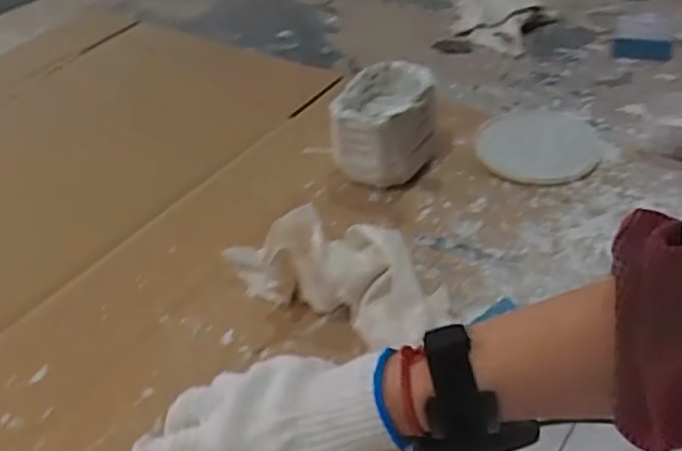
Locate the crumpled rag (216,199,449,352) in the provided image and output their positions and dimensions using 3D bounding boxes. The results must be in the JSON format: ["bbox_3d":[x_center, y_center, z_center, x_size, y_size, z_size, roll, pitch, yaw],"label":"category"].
[{"bbox_3d":[-0.002,0.037,0.515,0.193,0.069,0.082,20,45,30],"label":"crumpled rag"}]

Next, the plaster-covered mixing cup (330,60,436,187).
[{"bbox_3d":[0.047,-0.097,0.660,0.085,0.089,0.113,9,40,19],"label":"plaster-covered mixing cup"}]

